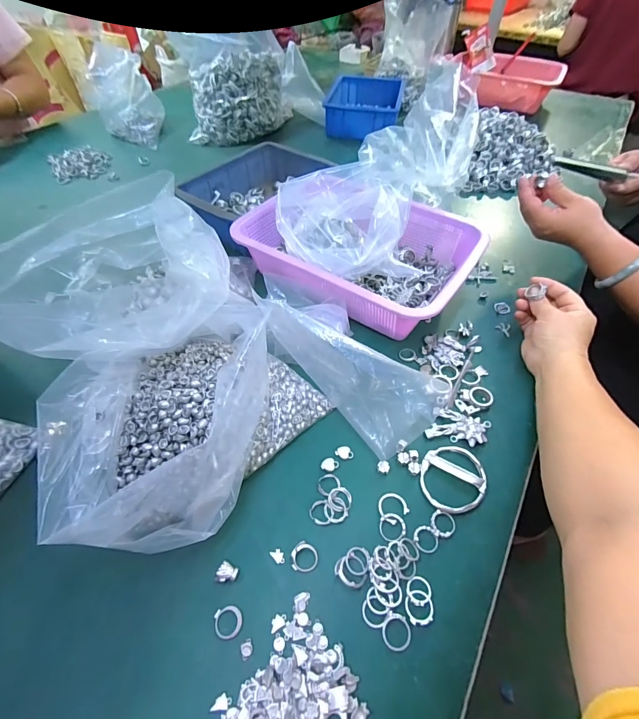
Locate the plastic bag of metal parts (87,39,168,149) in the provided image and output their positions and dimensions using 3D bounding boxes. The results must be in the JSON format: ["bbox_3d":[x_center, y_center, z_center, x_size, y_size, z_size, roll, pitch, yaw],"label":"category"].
[{"bbox_3d":[-0.443,-0.594,0.786,0.125,0.151,0.131,1,52,0],"label":"plastic bag of metal parts"}]

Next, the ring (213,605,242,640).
[{"bbox_3d":[-0.070,0.202,0.268,0.021,0.004,0.021,0,52,-1],"label":"ring"}]

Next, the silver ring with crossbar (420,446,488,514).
[{"bbox_3d":[0.127,0.113,0.333,0.059,0.005,0.065,15,53,10],"label":"silver ring with crossbar"}]

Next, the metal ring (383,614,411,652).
[{"bbox_3d":[0.058,0.205,0.262,0.021,0.004,0.023,0,52,-1],"label":"metal ring"}]

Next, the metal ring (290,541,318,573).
[{"bbox_3d":[-0.013,0.167,0.293,0.021,0.007,0.022,0,52,-1],"label":"metal ring"}]

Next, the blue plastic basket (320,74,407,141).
[{"bbox_3d":[0.119,-0.660,0.915,0.182,0.075,0.248,11,52,7],"label":"blue plastic basket"}]

